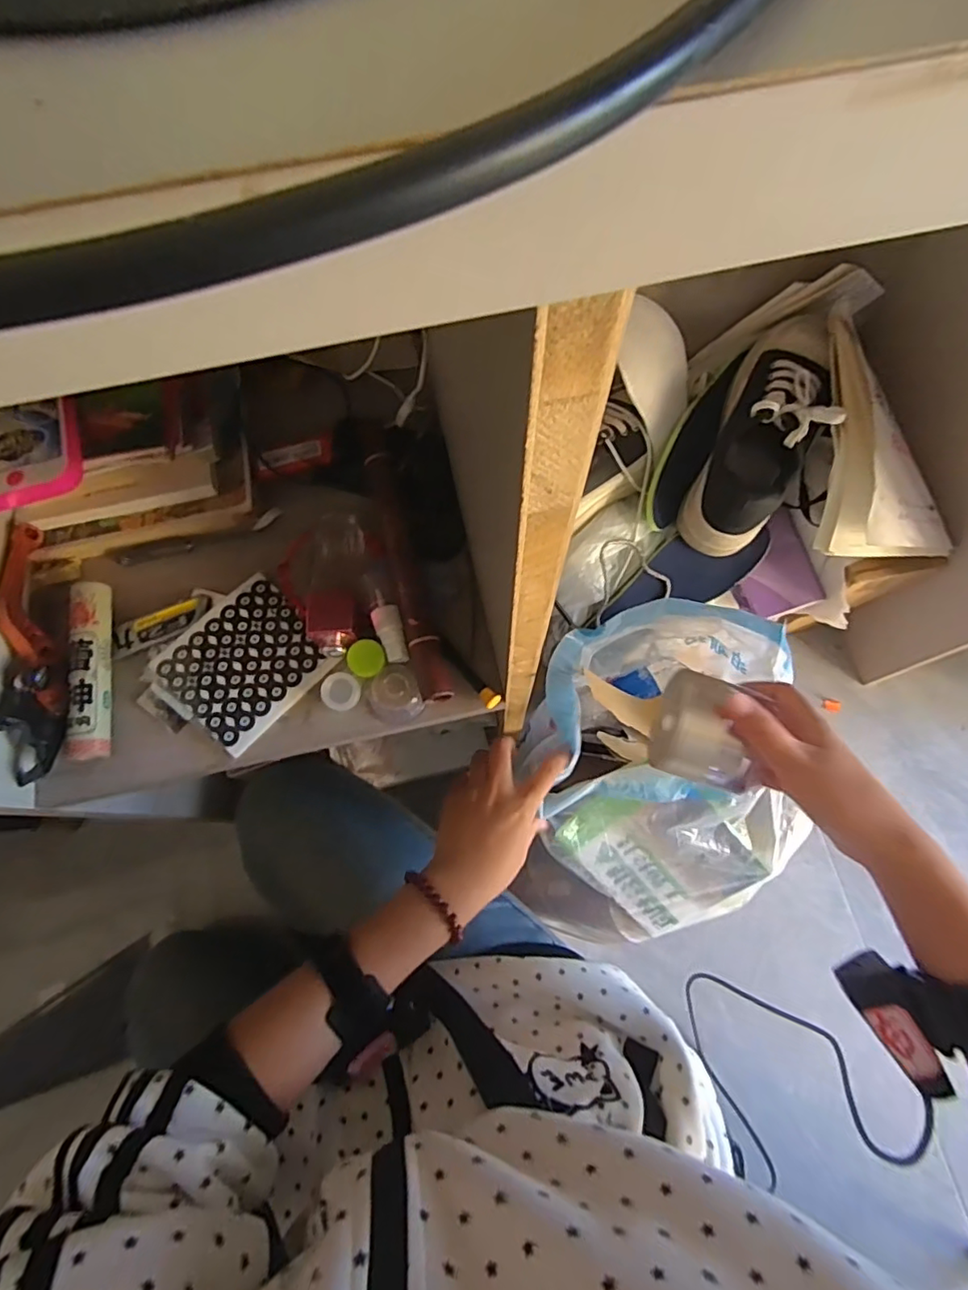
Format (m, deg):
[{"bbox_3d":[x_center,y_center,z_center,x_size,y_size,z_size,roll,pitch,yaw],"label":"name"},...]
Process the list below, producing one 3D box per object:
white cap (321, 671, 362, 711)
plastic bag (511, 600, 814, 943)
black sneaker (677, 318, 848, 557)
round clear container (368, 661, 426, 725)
[{"bbox_3d":[-0.097,0.032,0.394,0.026,0.010,0.025,0,73,1],"label":"white cap"},{"bbox_3d":[0.164,0.125,0.590,0.232,0.208,0.321,7,73,3],"label":"plastic bag"},{"bbox_3d":[0.298,-0.217,0.608,0.096,0.109,0.251,22,94,8],"label":"black sneaker"},{"bbox_3d":[-0.060,0.033,0.389,0.035,0.019,0.037,0,73,1],"label":"round clear container"}]

